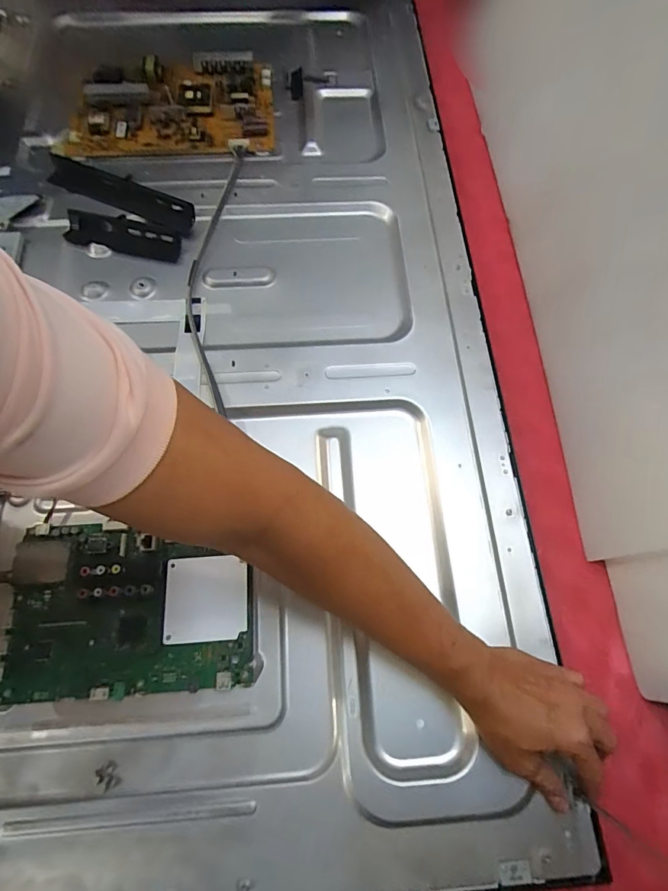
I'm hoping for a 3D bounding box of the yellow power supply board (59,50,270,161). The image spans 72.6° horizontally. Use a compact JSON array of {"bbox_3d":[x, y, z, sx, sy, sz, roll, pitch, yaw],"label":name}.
[{"bbox_3d":[-0.232,-0.486,0.650,0.287,0.023,0.184,-3,70,-3],"label":"yellow power supply board"}]

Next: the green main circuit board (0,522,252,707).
[{"bbox_3d":[-0.188,0.149,0.418,0.216,0.022,0.147,-3,70,-3],"label":"green main circuit board"}]

